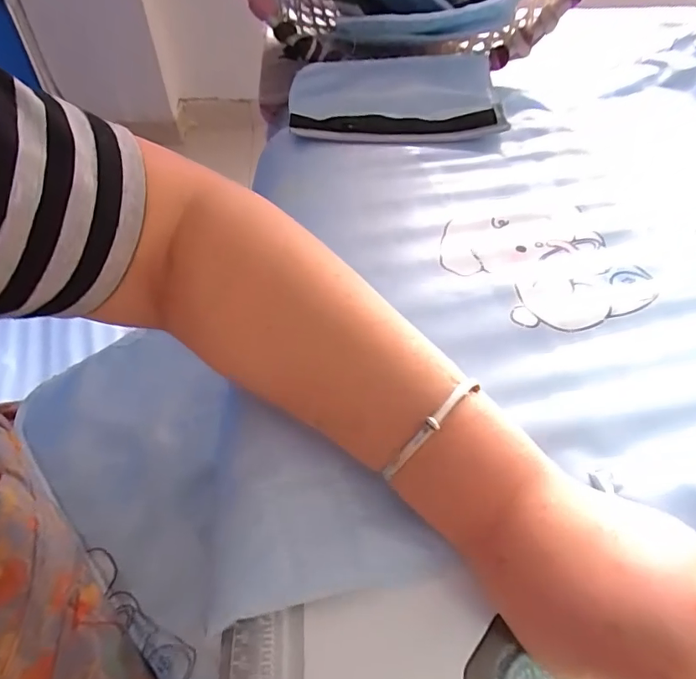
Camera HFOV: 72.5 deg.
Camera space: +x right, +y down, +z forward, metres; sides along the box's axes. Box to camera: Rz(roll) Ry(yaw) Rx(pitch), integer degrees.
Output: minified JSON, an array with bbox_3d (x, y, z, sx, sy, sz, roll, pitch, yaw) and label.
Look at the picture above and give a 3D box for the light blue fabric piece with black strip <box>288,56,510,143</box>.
[{"bbox_3d":[0.047,-0.244,0.480,0.207,0.022,0.133,-2,51,-2],"label":"light blue fabric piece with black strip"}]

